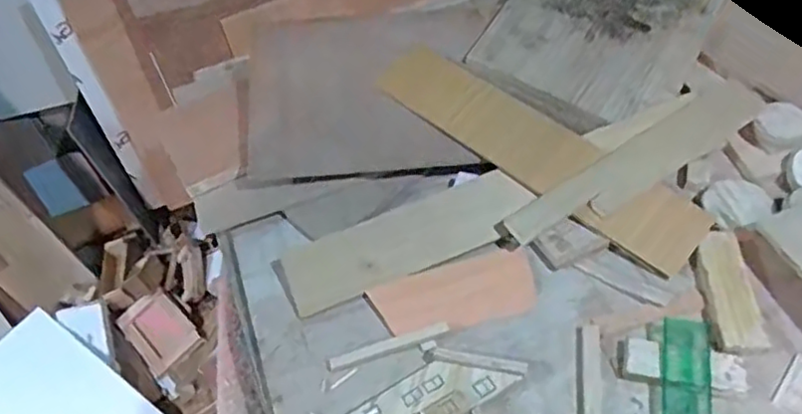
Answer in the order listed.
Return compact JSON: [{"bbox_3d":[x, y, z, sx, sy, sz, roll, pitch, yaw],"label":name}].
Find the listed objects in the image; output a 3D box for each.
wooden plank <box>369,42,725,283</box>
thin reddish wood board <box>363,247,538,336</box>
[{"bbox_3d":[0.166,-0.071,0.824,0.436,0.019,0.092,35,78,19],"label":"wooden plank"},{"bbox_3d":[0.063,0.101,0.757,0.186,0.010,0.085,-17,48,-6],"label":"thin reddish wood board"}]

